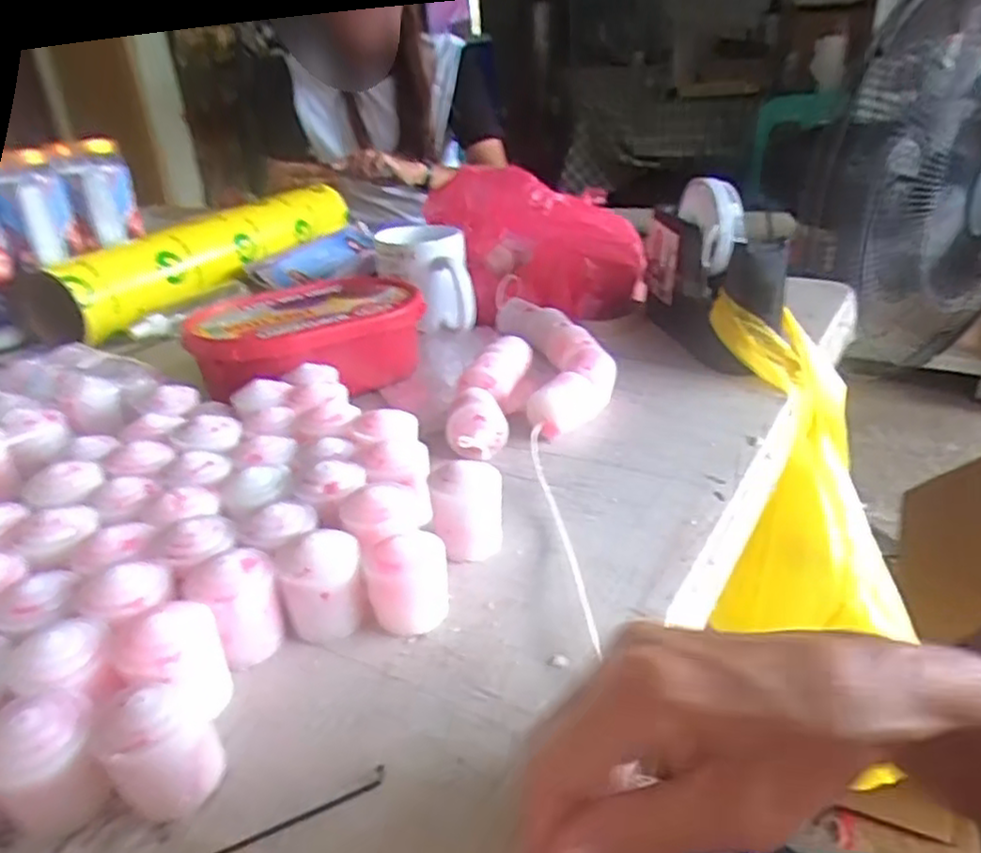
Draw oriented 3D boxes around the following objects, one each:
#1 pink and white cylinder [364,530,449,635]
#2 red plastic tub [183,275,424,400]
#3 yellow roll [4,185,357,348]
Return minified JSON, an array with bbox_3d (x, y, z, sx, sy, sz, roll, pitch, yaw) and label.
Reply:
[{"bbox_3d":[-0.038,0.072,0.349,0.037,0.042,0.034,-8,27,-9],"label":"pink and white cylinder"},{"bbox_3d":[-0.150,-0.072,0.610,0.185,0.062,0.132,-22,32,-32],"label":"red plastic tub"},{"bbox_3d":[-0.312,-0.221,0.904,0.068,0.070,0.498,11,31,24],"label":"yellow roll"}]

